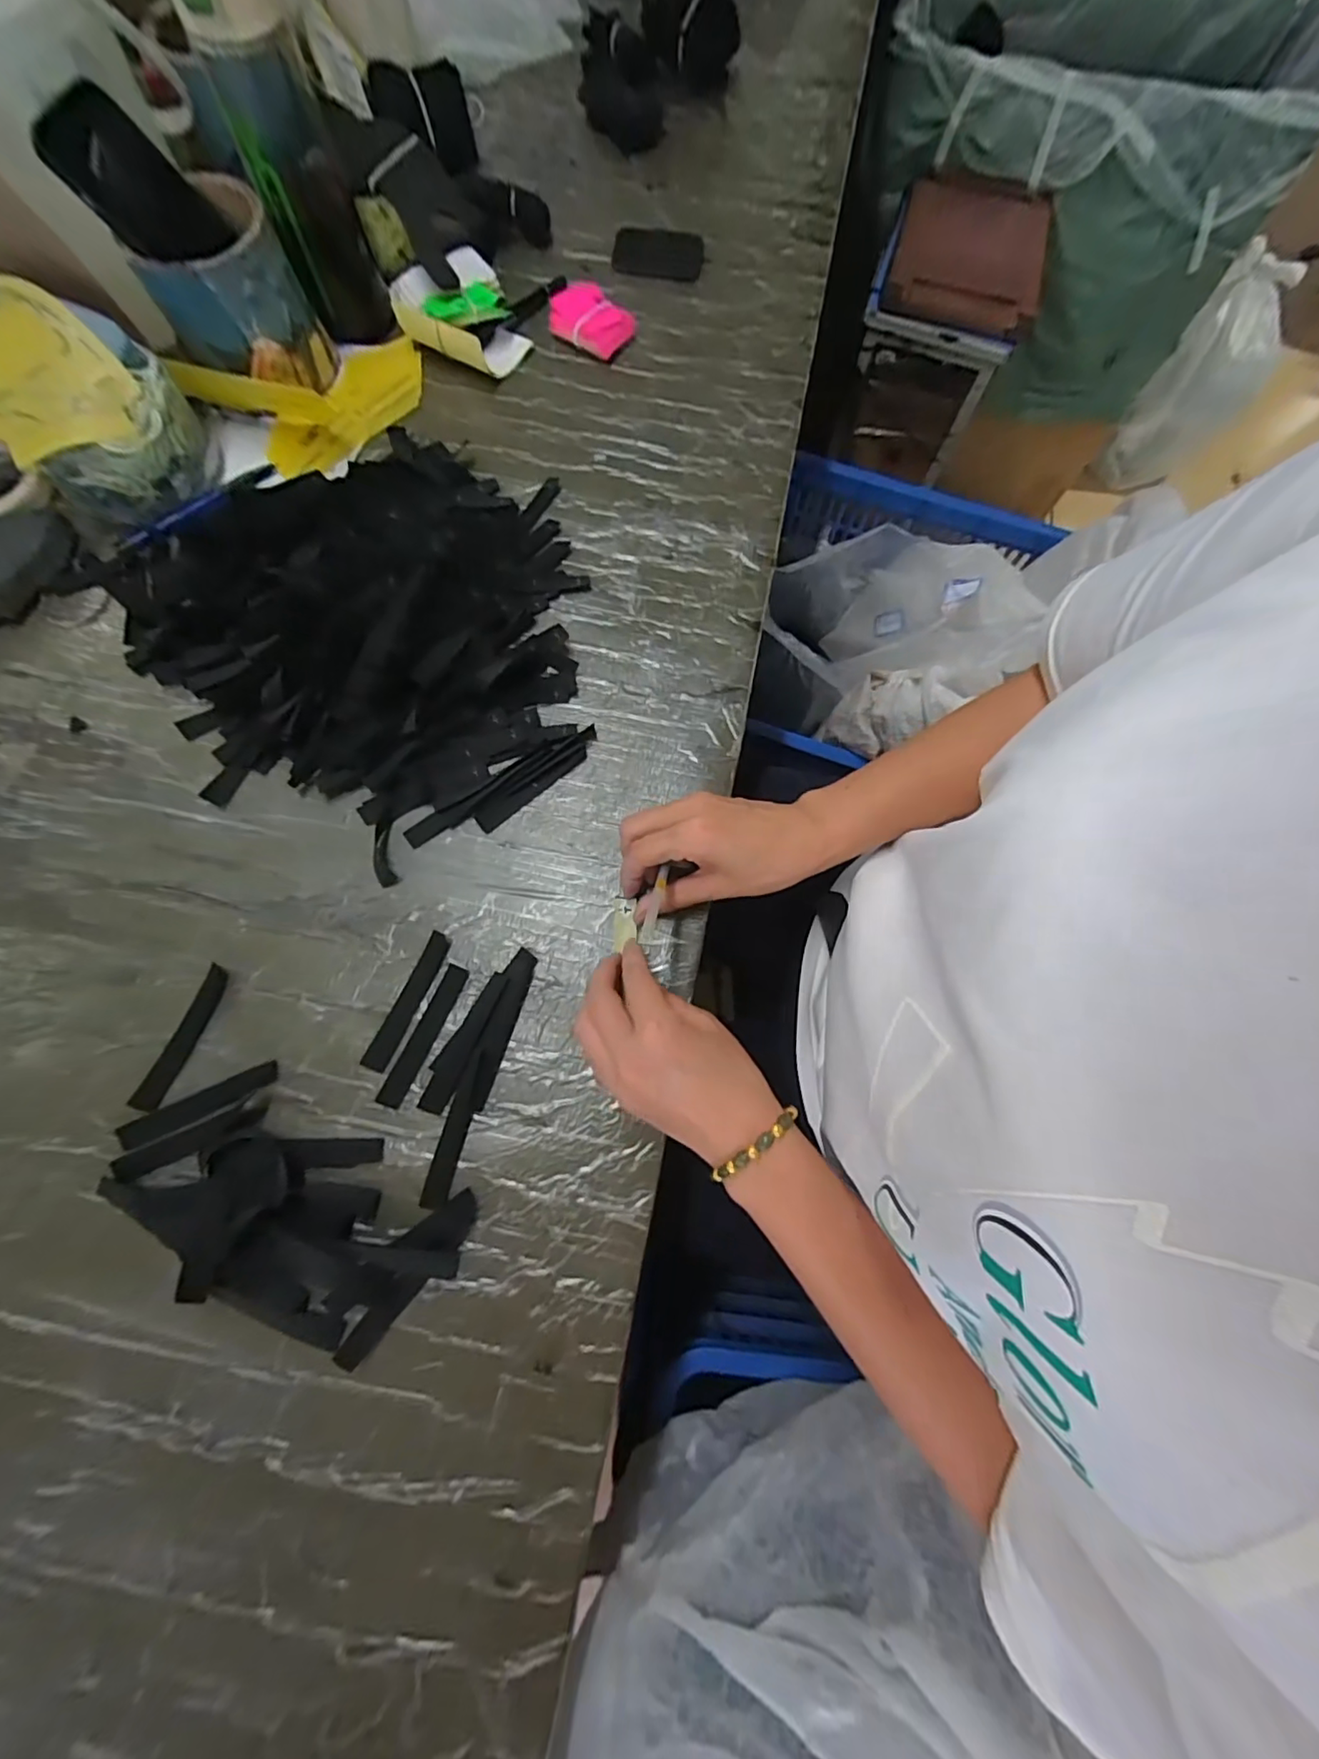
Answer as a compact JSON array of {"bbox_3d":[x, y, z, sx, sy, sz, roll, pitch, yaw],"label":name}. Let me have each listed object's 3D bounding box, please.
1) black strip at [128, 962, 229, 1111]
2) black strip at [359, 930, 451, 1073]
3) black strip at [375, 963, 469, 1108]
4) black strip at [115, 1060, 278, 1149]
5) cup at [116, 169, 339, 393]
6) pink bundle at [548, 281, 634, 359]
[{"bbox_3d":[-0.297,0.098,0.357,0.016,0.005,0.088,19,74,4],"label":"black strip"},{"bbox_3d":[-0.162,0.077,0.368,0.016,0.004,0.091,23,75,5],"label":"black strip"},{"bbox_3d":[-0.149,0.097,0.362,0.014,0.004,0.090,23,71,1],"label":"black strip"},{"bbox_3d":[-0.279,0.137,0.346,0.089,0.004,0.015,-24,76,-8],"label":"black strip"},{"bbox_3d":[-0.335,-0.455,0.457,0.093,0.103,0.101,0,74,-2],"label":"cup"},{"bbox_3d":[-0.061,-0.519,0.529,0.074,0.020,0.056,23,75,5],"label":"pink bundle"}]

